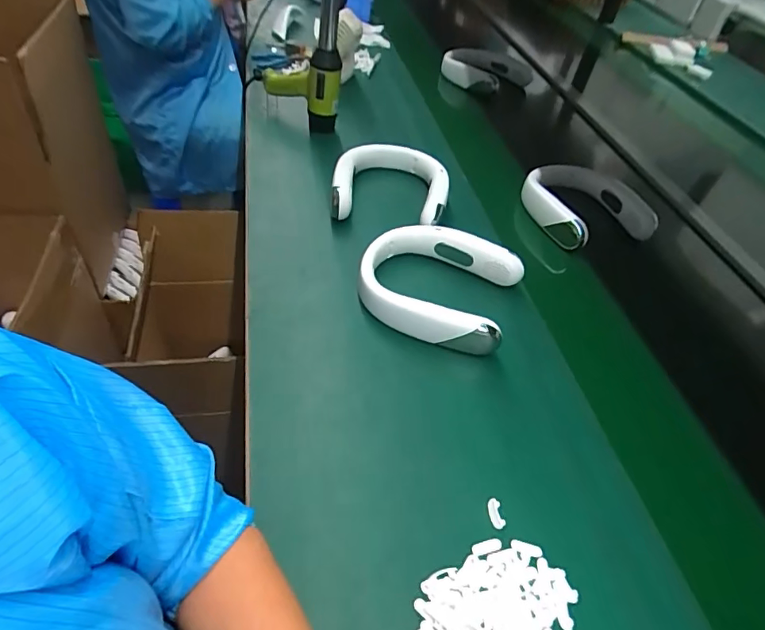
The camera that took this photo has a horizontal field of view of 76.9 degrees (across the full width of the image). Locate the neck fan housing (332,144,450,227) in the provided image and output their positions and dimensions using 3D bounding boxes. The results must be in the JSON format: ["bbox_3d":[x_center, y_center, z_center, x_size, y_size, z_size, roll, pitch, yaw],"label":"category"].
[{"bbox_3d":[0.016,-0.212,0.776,0.175,0.054,0.174,13,47,3],"label":"neck fan housing"}]

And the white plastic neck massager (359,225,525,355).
[{"bbox_3d":[0.076,-0.046,0.649,0.195,0.049,0.173,19,47,8],"label":"white plastic neck massager"}]

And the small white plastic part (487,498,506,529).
[{"bbox_3d":[0.112,0.195,0.474,0.016,0.004,0.029,1,48,-6],"label":"small white plastic part"}]

